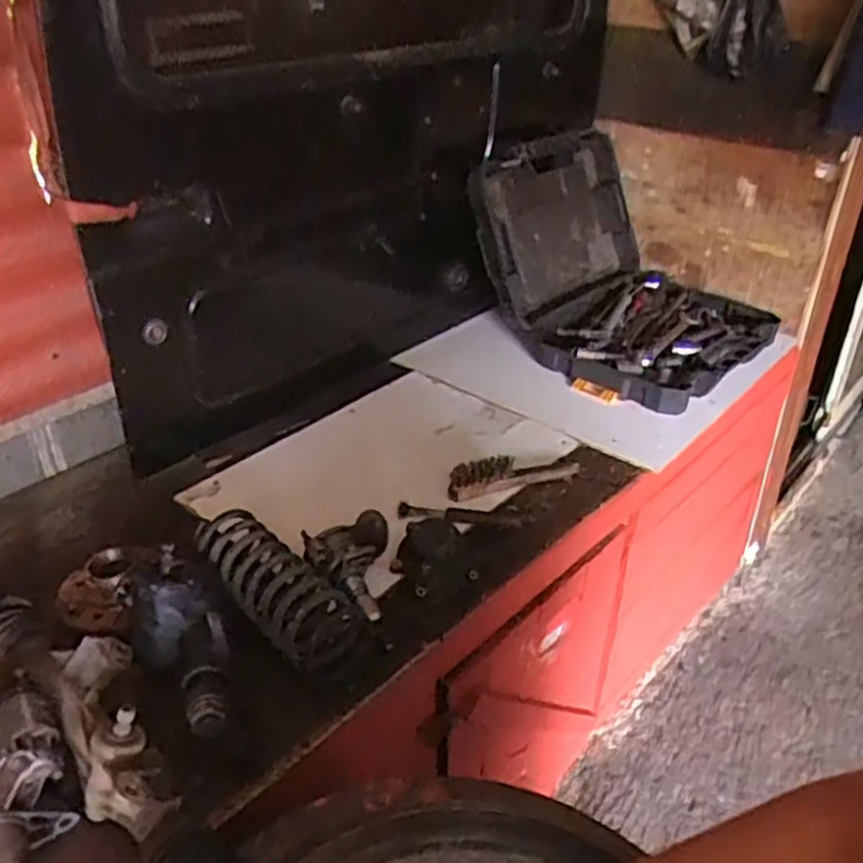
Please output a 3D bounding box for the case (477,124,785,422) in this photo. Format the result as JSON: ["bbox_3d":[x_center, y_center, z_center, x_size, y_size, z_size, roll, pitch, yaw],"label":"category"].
[{"bbox_3d":[0.388,-0.305,1.469,0.489,0.391,0.456,27,40,36],"label":"case"}]

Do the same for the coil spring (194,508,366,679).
[{"bbox_3d":[-0.192,0.181,0.912,0.093,0.086,0.263,-25,40,-35],"label":"coil spring"}]

